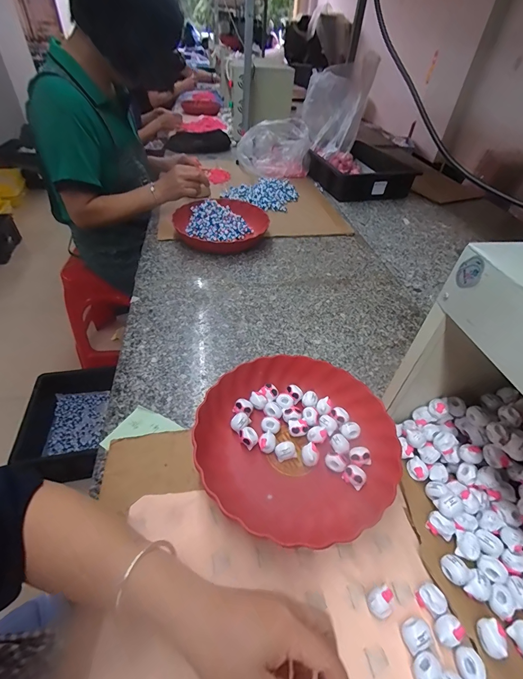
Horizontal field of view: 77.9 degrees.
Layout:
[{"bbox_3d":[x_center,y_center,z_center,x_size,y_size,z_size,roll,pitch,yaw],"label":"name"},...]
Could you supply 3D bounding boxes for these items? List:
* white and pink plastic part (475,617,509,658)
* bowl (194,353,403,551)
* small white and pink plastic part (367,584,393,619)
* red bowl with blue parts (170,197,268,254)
[{"bbox_3d":[0.203,0.263,0.285,0.018,0.017,0.024,2,42,-1],"label":"white and pink plastic part"},{"bbox_3d":[0.043,0.125,0.413,0.236,0.054,0.237,2,42,-2],"label":"bowl"},{"bbox_3d":[0.113,0.250,0.307,0.022,0.021,0.021,2,42,-2],"label":"small white and pink plastic part"},{"bbox_3d":[-0.106,-0.309,0.864,0.243,0.073,0.216,-5,42,-9],"label":"red bowl with blue parts"}]

